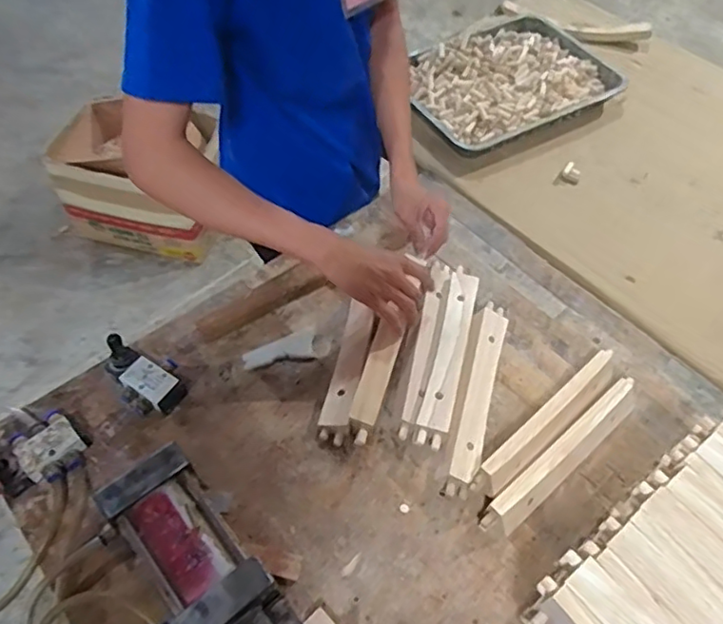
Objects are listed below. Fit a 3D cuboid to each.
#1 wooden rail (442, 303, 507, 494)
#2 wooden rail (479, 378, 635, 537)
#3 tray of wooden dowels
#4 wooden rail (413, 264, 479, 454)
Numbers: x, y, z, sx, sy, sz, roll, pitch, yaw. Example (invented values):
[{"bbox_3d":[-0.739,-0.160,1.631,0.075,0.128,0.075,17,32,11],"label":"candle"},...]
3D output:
[{"bbox_3d":[0.148,0.101,0.763,0.044,0.032,0.272,14,55,9],"label":"wooden rail"},{"bbox_3d":[0.240,0.173,0.715,0.259,0.040,0.035,-35,62,-23],"label":"wooden rail"},{"bbox_3d":[0.269,-0.435,1.126,0.398,0.071,0.286,-24,59,-18],"label":"tray of wooden dowels"},{"bbox_3d":[0.115,0.056,0.785,0.039,0.040,0.265,14,56,7],"label":"wooden rail"}]

